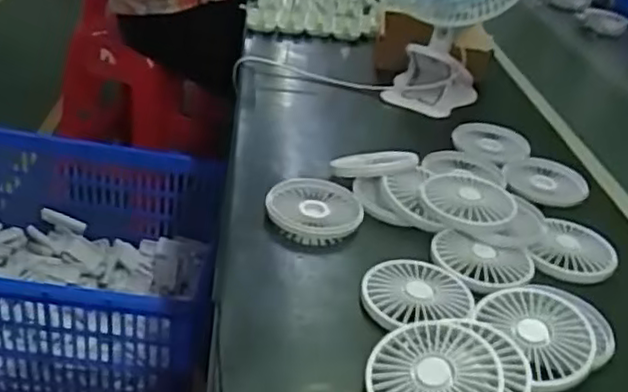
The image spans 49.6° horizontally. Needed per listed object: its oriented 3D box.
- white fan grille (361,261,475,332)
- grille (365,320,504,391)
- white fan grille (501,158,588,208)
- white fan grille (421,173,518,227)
[{"bbox_3d":[0.083,0.077,0.545,0.088,0.008,0.088,5,31,-7],"label":"white fan grille"},{"bbox_3d":[0.079,0.120,0.448,0.084,0.012,0.087,-6,44,5],"label":"grille"},{"bbox_3d":[0.255,-0.016,0.751,0.087,0.017,0.109,16,31,12],"label":"white fan grille"},{"bbox_3d":[0.144,0.001,0.639,0.086,0.016,0.086,2,33,-1],"label":"white fan grille"}]

